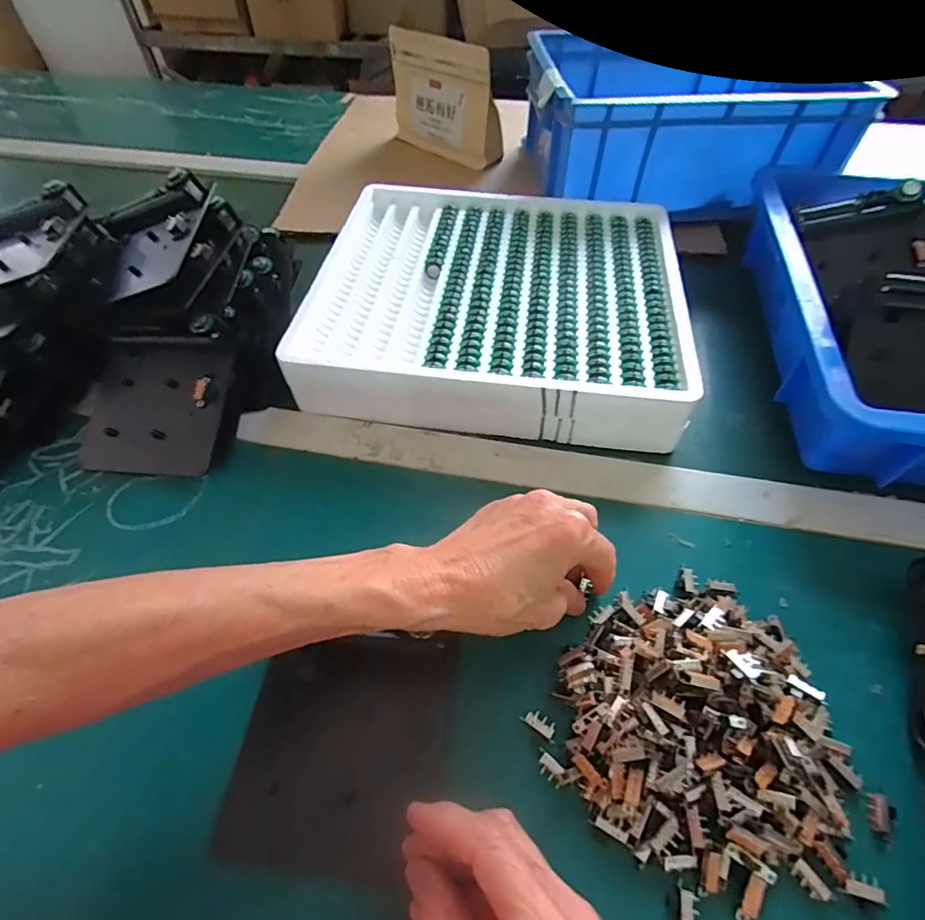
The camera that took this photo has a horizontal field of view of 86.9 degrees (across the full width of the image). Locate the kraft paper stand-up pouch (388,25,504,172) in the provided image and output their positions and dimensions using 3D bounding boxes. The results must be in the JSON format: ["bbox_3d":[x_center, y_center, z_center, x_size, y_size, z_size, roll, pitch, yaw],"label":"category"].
[{"bbox_3d":[-0.024,-0.486,0.659,0.050,0.123,0.174,-38,61,-24],"label":"kraft paper stand-up pouch"}]

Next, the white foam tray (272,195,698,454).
[{"bbox_3d":[0.032,-0.153,0.462,0.312,0.056,0.289,6,53,6],"label":"white foam tray"}]

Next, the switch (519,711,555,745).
[{"bbox_3d":[0.043,0.144,0.267,0.020,0.004,0.009,30,59,22],"label":"switch"}]

